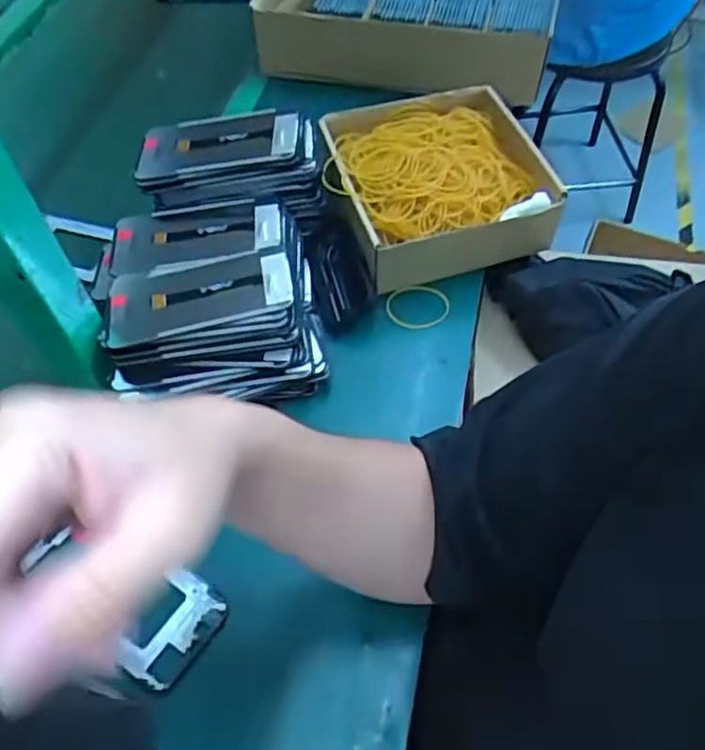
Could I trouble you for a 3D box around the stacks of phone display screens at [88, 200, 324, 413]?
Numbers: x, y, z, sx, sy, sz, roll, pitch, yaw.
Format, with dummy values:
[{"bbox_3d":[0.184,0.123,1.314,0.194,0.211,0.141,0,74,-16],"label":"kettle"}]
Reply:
[{"bbox_3d":[-0.131,-0.072,0.567,0.187,0.076,0.197,-8,57,-5],"label":"stacks of phone display screens"}]

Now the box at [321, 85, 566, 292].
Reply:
[{"bbox_3d":[0.084,-0.187,0.642,0.221,0.075,0.203,-17,58,-10],"label":"box"}]

